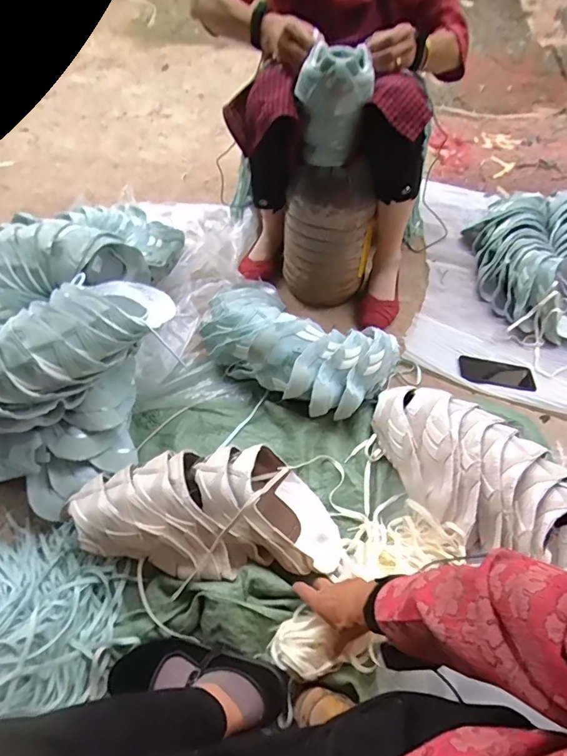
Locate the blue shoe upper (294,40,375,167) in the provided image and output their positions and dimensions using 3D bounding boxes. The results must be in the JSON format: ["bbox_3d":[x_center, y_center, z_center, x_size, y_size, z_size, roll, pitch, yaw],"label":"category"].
[{"bbox_3d":[0.098,-0.511,0.862,0.131,0.179,0.108,6,58,5],"label":"blue shoe upper"}]

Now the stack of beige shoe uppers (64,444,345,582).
[{"bbox_3d":[-0.127,0.196,0.694,0.366,0.106,0.191,9,57,-16],"label":"stack of beige shoe uppers"}]

